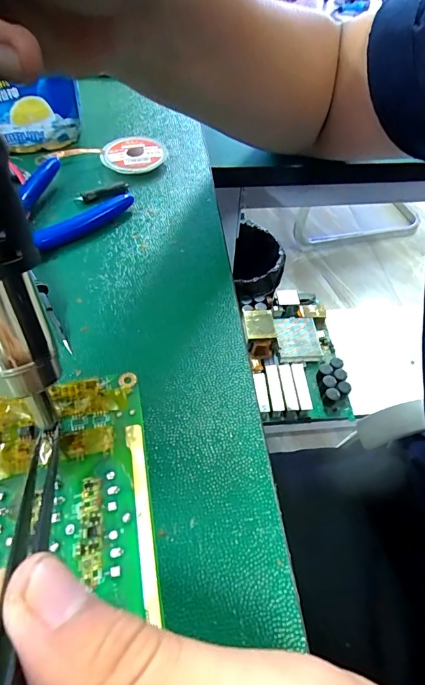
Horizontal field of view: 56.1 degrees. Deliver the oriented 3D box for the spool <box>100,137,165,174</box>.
[{"bbox_3d":[-0.065,-0.154,0.326,0.049,0.010,0.044,-23,56,-19],"label":"spool"}]

